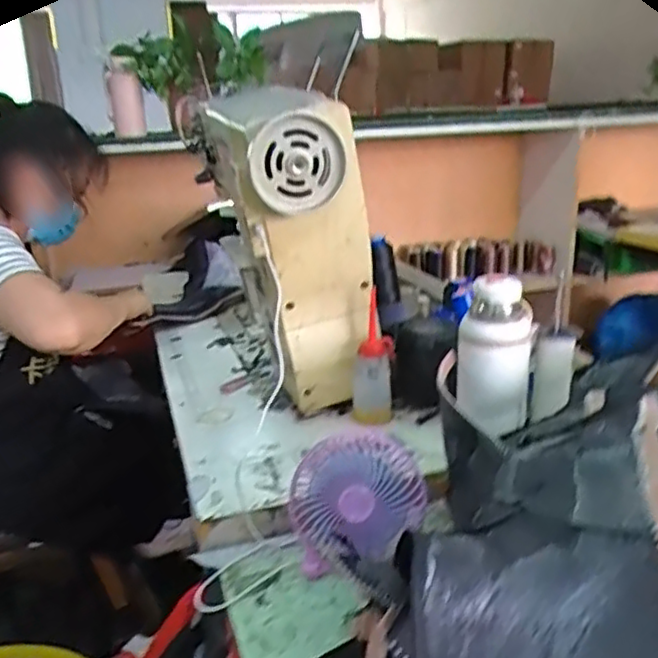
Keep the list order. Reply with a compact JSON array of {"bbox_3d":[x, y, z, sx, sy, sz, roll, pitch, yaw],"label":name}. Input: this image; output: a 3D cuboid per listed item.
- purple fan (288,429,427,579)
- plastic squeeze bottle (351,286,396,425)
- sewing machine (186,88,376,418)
[{"bbox_3d":[0.029,0.173,0.684,0.134,0.108,0.096,-2,18,1],"label":"purple fan"},{"bbox_3d":[0.060,0.047,0.927,0.055,0.155,0.058,-1,18,4],"label":"plastic squeeze bottle"},{"bbox_3d":[-0.087,-0.132,1.059,0.177,0.414,0.504,-9,19,-16],"label":"sewing machine"}]

